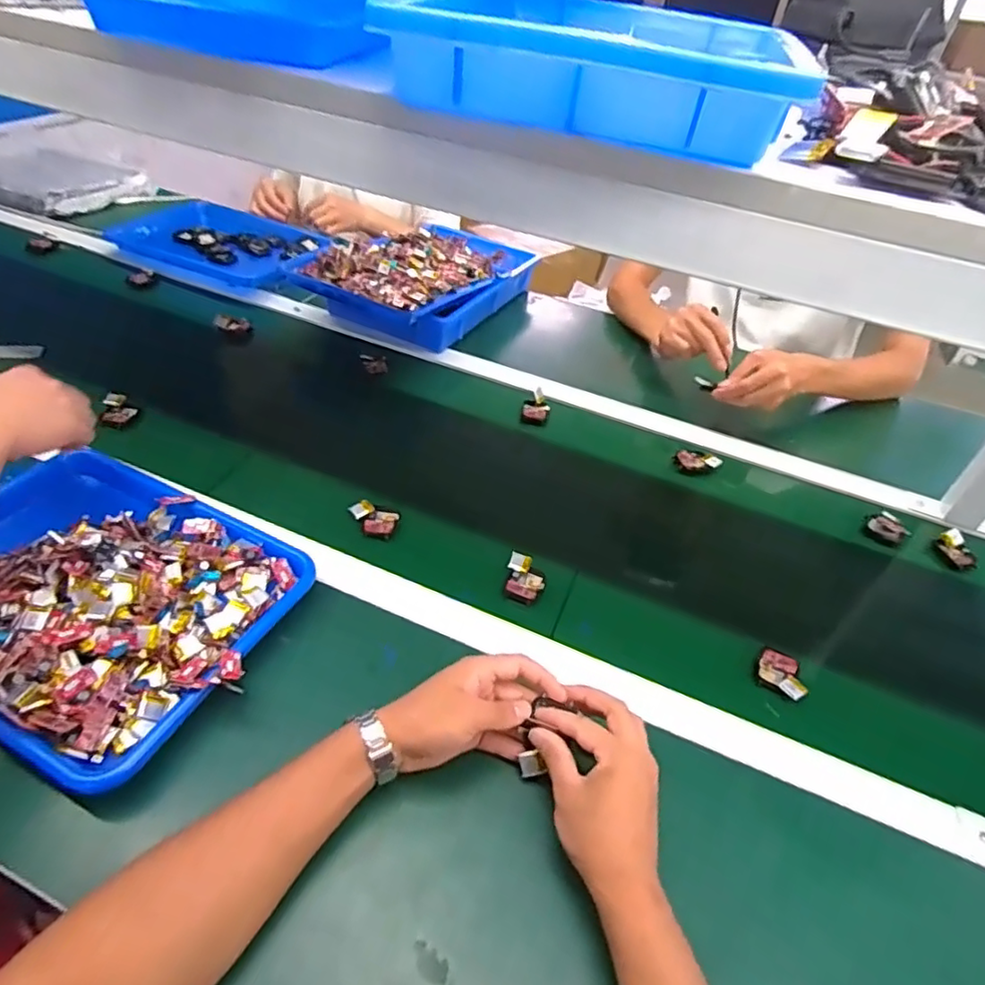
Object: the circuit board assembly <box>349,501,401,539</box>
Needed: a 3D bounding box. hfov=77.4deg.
[{"bbox_3d":[-0.131,0.029,0.676,0.051,0.018,0.034,18,43,12],"label":"circuit board assembly"}]

